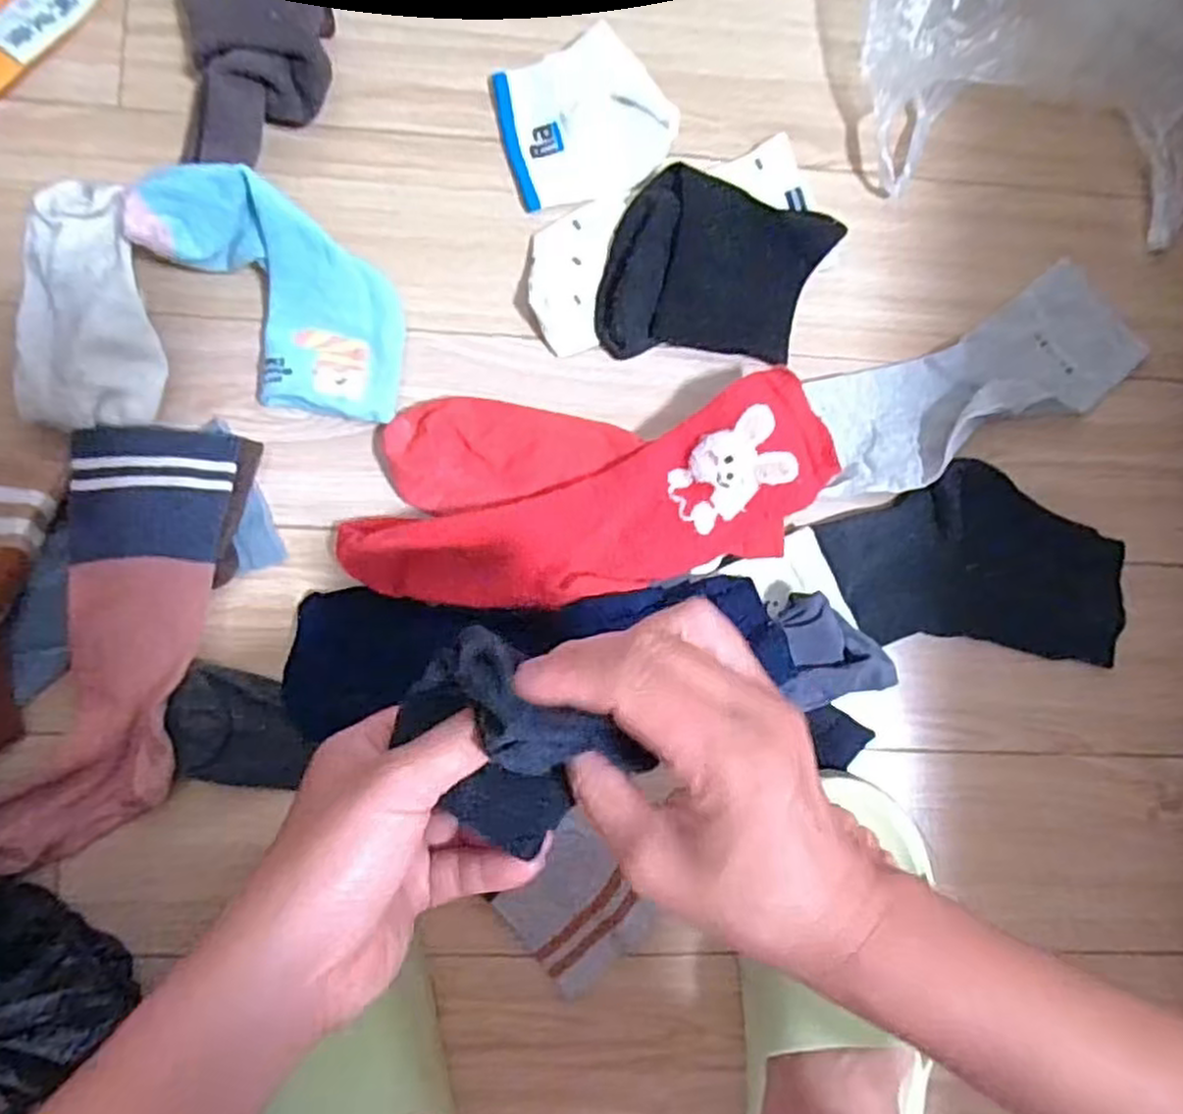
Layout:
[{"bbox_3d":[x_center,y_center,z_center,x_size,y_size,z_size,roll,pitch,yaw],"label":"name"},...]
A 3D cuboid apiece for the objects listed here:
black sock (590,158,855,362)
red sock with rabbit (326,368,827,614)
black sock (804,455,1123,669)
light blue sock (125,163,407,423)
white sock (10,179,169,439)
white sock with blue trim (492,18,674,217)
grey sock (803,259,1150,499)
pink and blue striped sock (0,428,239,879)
[{"bbox_3d":[0.073,-0.169,0.464,0.124,0.029,0.108,18,85,-4],"label":"black sock"},{"bbox_3d":[-0.001,-0.037,0.442,0.269,0.044,0.119,-5,87,-5],"label":"red sock with rabbit"},{"bbox_3d":[0.242,0.001,0.479,0.191,0.011,0.113,5,86,-5],"label":"black sock"},{"bbox_3d":[-0.170,-0.148,0.425,0.097,0.065,0.163,-44,91,-6],"label":"light blue sock"},{"bbox_3d":[-0.283,-0.142,0.424,0.080,0.042,0.139,-5,87,-5],"label":"white sock"},{"bbox_3d":[-0.005,-0.271,0.471,0.106,0.012,0.093,-24,89,-6],"label":"white sock with blue trim"},{"bbox_3d":[0.242,-0.110,0.475,0.222,0.028,0.083,-26,89,-6],"label":"grey sock"},{"bbox_3d":[-0.267,0.055,0.419,0.101,0.037,0.260,19,85,-4],"label":"pink and blue striped sock"}]

